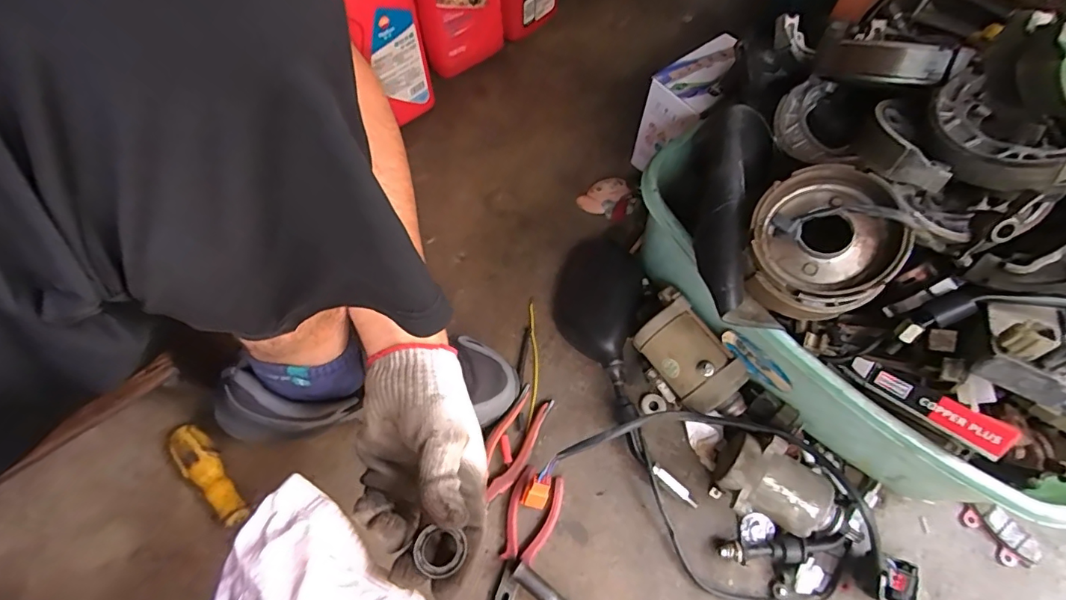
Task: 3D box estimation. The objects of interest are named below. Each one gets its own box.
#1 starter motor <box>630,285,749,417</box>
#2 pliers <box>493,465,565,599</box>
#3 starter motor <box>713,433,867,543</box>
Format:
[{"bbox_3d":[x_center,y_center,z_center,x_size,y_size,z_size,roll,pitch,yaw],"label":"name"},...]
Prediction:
[{"bbox_3d":[0.160,0.066,0.510,0.061,0.074,0.131,-36,71,-16],"label":"starter motor"},{"bbox_3d":[-0.015,0.240,0.463,0.048,0.011,0.153,20,67,8],"label":"pliers"},{"bbox_3d":[0.239,0.181,0.464,0.127,0.062,0.070,22,67,9],"label":"starter motor"}]

